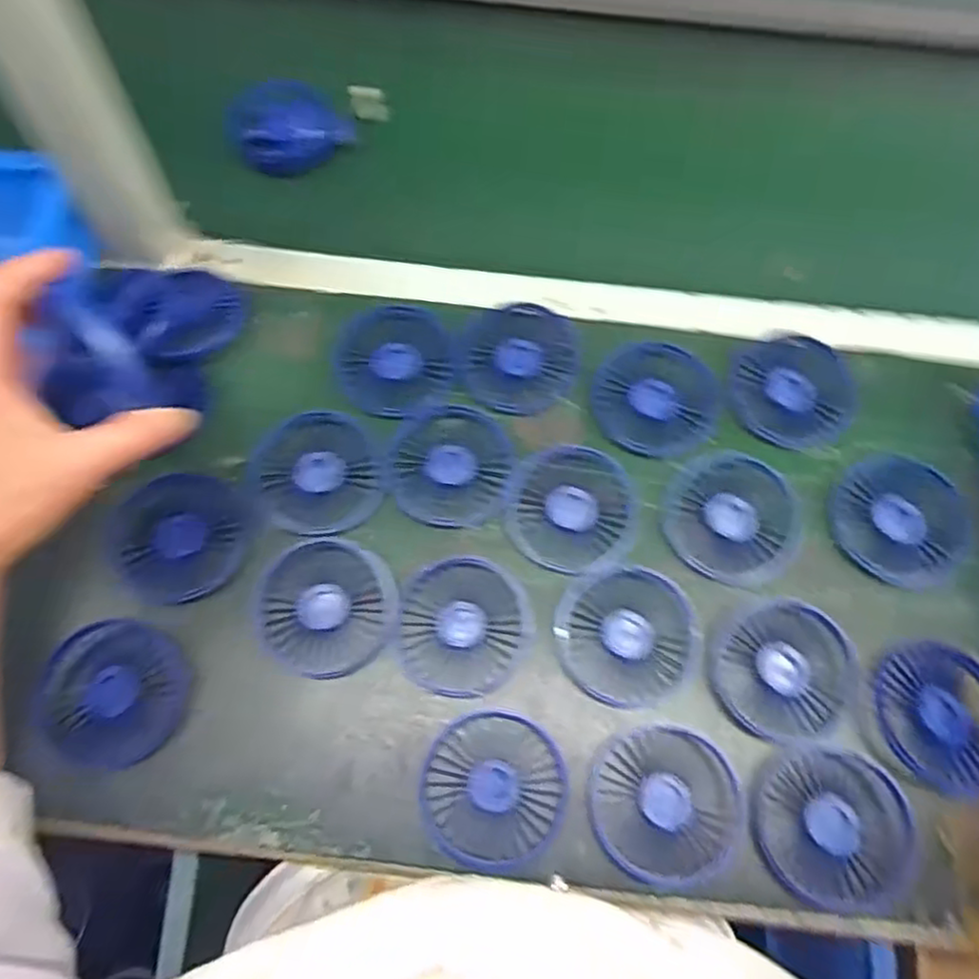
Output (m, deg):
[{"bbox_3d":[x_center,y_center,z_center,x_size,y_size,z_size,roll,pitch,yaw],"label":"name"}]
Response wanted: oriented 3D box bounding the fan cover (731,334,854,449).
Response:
[{"bbox_3d":[0.223,-0.073,0.522,0.091,0.008,0.083,42,75,12],"label":"fan cover"}]

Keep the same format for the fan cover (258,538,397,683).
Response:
[{"bbox_3d":[-0.105,0.076,0.460,0.087,0.013,0.085,13,71,3],"label":"fan cover"}]

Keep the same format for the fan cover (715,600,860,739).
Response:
[{"bbox_3d":[0.189,0.116,0.458,0.086,0.009,0.088,27,72,7],"label":"fan cover"}]

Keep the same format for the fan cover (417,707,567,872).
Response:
[{"bbox_3d":[0.003,0.184,0.436,0.086,0.022,0.089,-2,71,-3],"label":"fan cover"}]

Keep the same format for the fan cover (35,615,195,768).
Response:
[{"bbox_3d":[-0.237,0.128,0.446,0.088,0.014,0.086,14,71,3],"label":"fan cover"}]

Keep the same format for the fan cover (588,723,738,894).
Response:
[{"bbox_3d":[0.106,0.192,0.433,0.086,0.021,0.087,17,71,4],"label":"fan cover"}]

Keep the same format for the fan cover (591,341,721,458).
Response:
[{"bbox_3d":[0.122,-0.067,0.517,0.087,0.007,0.088,-7,71,-4],"label":"fan cover"}]

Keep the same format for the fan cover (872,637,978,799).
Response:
[{"bbox_3d":[0.287,0.142,0.447,0.088,0.009,0.088,19,71,5],"label":"fan cover"}]

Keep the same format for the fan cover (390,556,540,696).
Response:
[{"bbox_3d":[-0.016,0.090,0.465,0.086,0.014,0.086,13,71,2],"label":"fan cover"}]

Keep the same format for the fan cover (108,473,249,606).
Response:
[{"bbox_3d":[-0.214,0.032,0.480,0.092,0.013,0.086,13,71,2],"label":"fan cover"}]

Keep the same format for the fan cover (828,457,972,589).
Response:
[{"bbox_3d":[0.286,0.021,0.490,0.092,0.011,0.087,17,71,4],"label":"fan cover"}]

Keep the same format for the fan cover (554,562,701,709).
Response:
[{"bbox_3d":[0.089,0.093,0.459,0.085,0.011,0.089,-14,72,-6],"label":"fan cover"}]

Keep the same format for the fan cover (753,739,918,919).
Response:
[{"bbox_3d":[0.207,0.202,0.425,0.090,0.008,0.086,23,72,6],"label":"fan cover"}]

